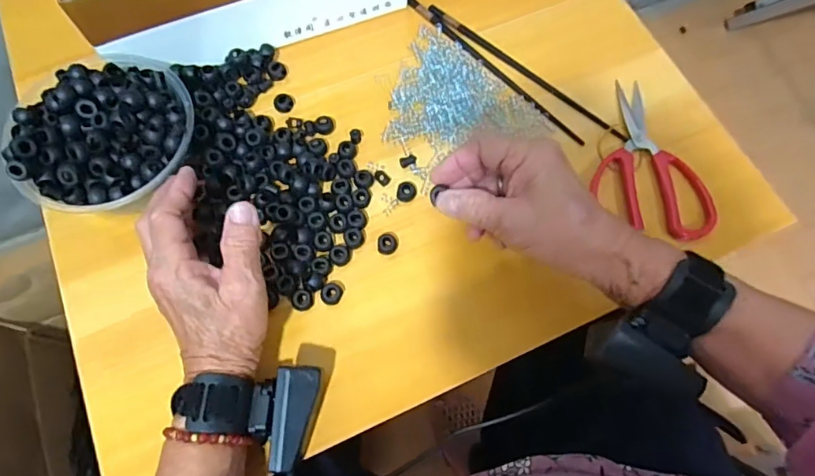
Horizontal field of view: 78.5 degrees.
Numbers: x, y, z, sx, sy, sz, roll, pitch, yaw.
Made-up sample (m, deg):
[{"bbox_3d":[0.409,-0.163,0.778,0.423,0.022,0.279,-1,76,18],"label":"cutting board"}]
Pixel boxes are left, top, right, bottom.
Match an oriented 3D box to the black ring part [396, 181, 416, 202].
[{"bbox_3d":[-0.001,-0.041,0.437,0.017,0.007,0.019,6,70,1],"label":"black ring part"}]

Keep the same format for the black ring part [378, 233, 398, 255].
[{"bbox_3d":[-0.017,0.005,0.420,0.016,0.007,0.017,0,70,-1],"label":"black ring part"}]

